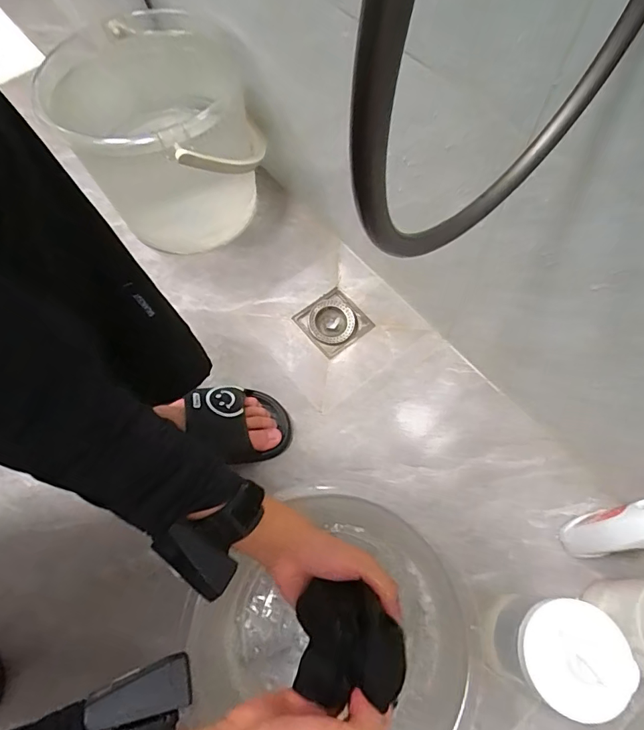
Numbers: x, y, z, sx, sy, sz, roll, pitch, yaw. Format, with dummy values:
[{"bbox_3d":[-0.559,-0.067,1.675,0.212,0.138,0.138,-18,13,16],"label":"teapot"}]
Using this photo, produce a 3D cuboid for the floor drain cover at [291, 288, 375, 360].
[{"bbox_3d":[0.018,-0.068,0.754,0.093,0.024,0.096,-36,69,-14],"label":"floor drain cover"}]

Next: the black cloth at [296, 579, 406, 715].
[{"bbox_3d":[0.024,0.246,0.404,0.093,0.031,0.090,5,65,4],"label":"black cloth"}]

